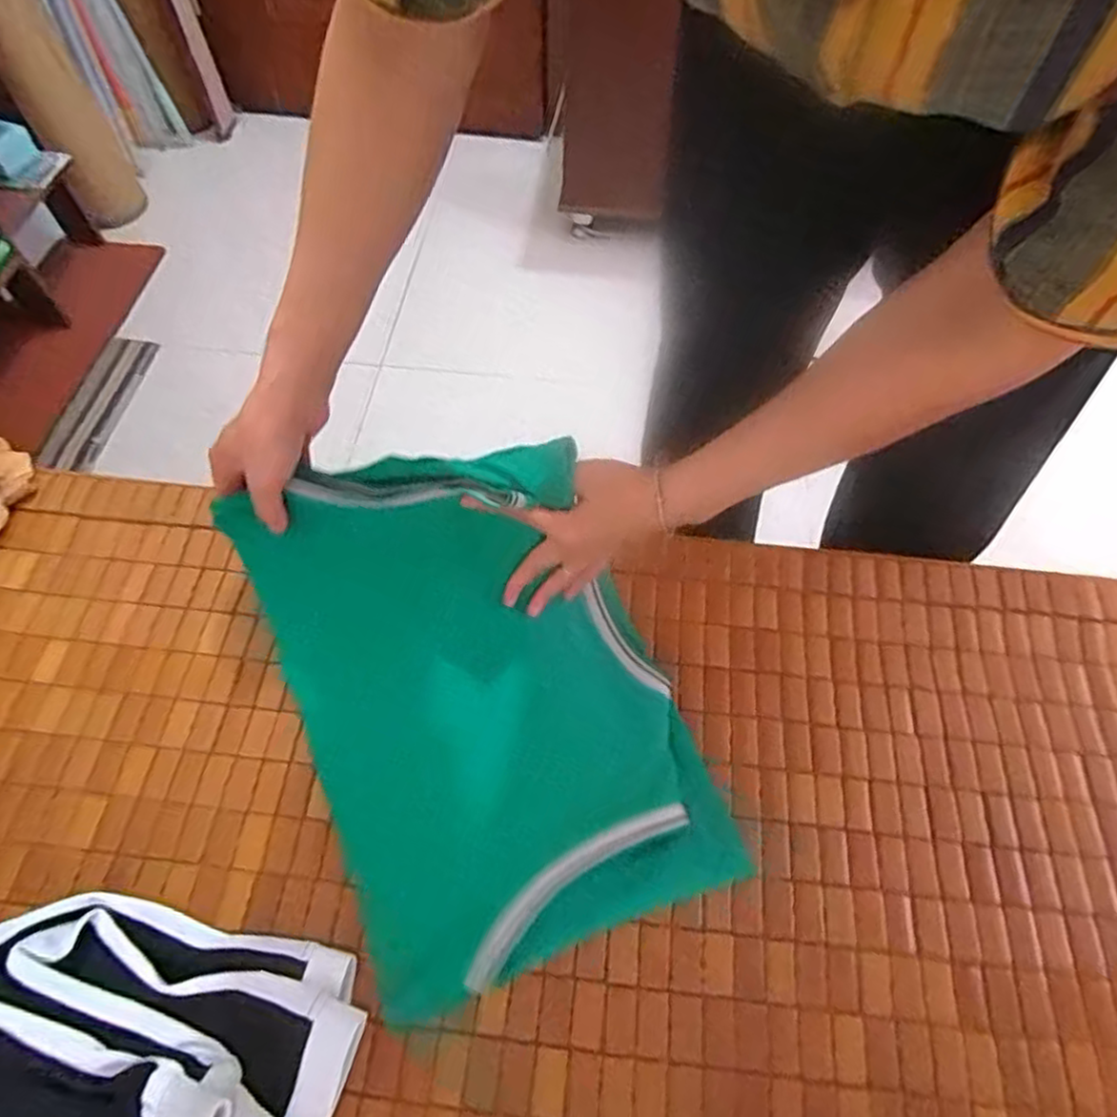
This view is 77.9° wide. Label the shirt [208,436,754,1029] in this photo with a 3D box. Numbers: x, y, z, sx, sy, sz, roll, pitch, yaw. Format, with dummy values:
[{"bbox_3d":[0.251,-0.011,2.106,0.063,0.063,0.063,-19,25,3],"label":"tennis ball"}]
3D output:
[{"bbox_3d":[-0.060,0.084,0.497,0.268,0.137,0.372,-23,62,-14],"label":"shirt"}]

